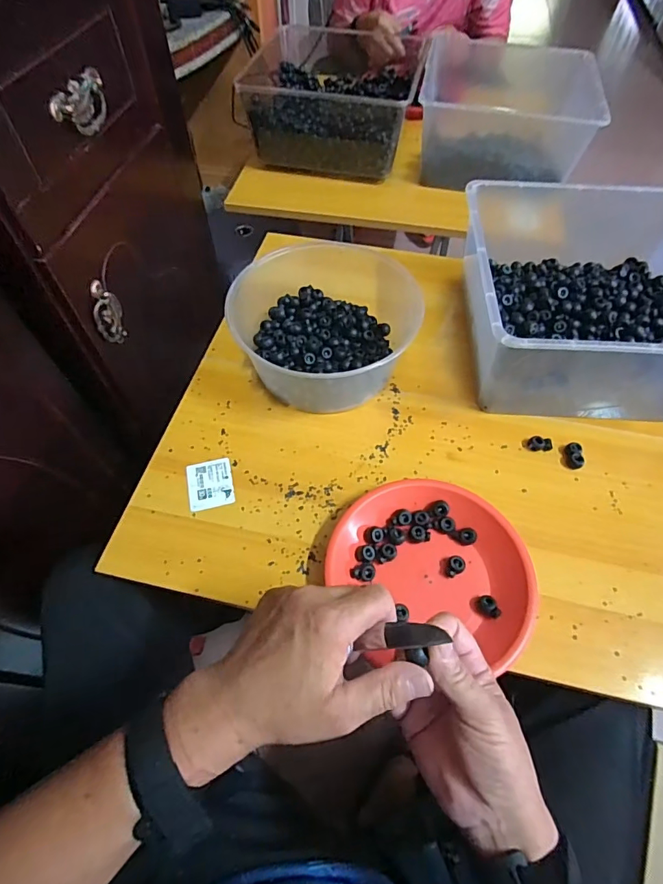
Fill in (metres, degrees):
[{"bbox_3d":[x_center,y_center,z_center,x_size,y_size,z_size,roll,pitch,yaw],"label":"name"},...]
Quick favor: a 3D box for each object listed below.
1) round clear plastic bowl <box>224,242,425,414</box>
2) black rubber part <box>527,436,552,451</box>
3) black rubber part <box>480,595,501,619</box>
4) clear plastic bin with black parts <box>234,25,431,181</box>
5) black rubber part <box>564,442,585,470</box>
[{"bbox_3d":[-0.007,-0.153,0.592,0.228,0.099,0.202,-12,59,-9],"label":"round clear plastic bowl"},{"bbox_3d":[0.252,0.001,0.547,0.029,0.008,0.018,-3,58,-3],"label":"black rubber part"},{"bbox_3d":[0.155,0.161,0.442,0.016,0.013,0.022,-10,59,-8],"label":"black rubber part"},{"bbox_3d":[0.006,-0.641,0.876,0.310,0.135,0.280,11,58,6],"label":"clear plastic bin with black parts"},{"bbox_3d":[0.288,0.016,0.535,0.019,0.012,0.032,6,58,3],"label":"black rubber part"}]

